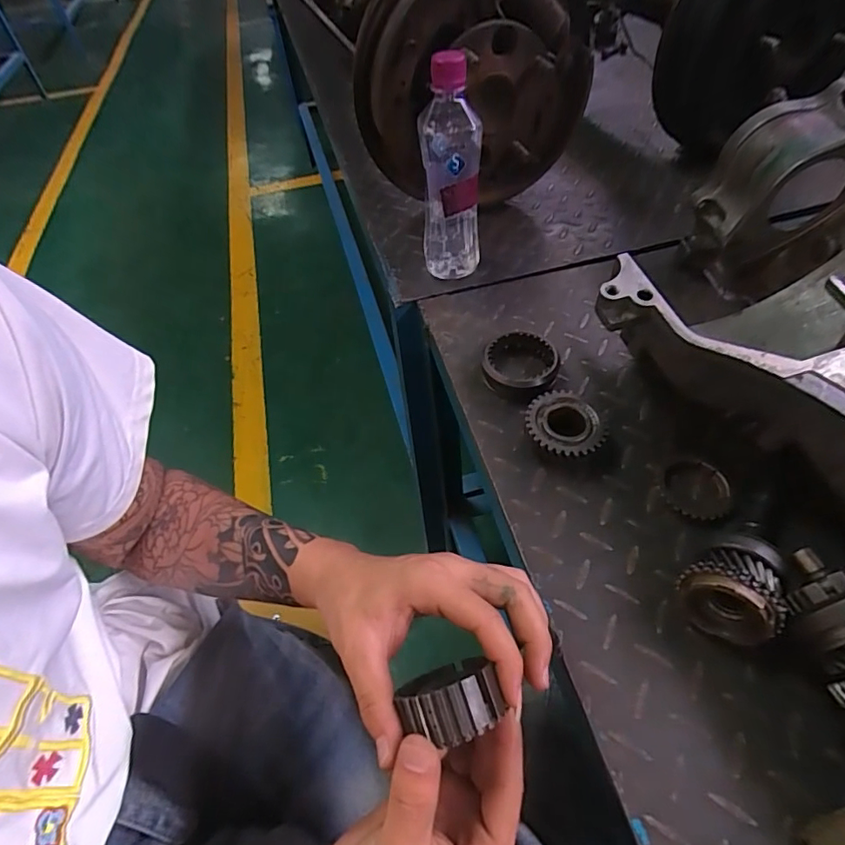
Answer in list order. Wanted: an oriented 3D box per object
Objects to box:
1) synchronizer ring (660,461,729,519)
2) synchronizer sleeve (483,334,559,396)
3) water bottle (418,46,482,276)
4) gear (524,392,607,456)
[{"bbox_3d":[0.211,0.052,0.389,0.048,0.010,0.051,-2,52,2],"label":"synchronizer ring"},{"bbox_3d":[0.090,-0.055,0.460,0.066,0.025,0.066,-2,52,2],"label":"synchronizer sleeve"},{"bbox_3d":[0.028,-0.253,0.511,0.058,0.200,0.061,-5,52,0],"label":"water bottle"},{"bbox_3d":[0.115,0.007,0.410,0.059,0.031,0.059,0,52,4],"label":"gear"}]

